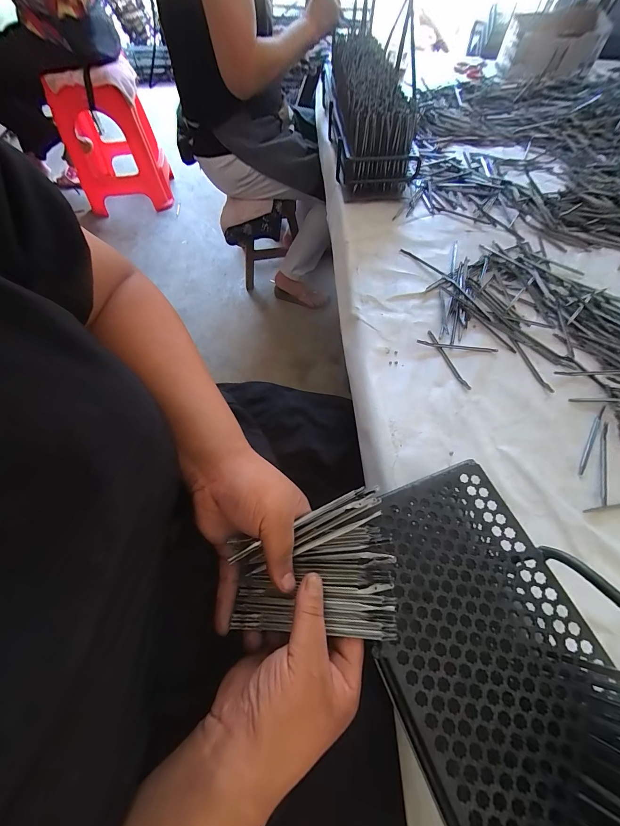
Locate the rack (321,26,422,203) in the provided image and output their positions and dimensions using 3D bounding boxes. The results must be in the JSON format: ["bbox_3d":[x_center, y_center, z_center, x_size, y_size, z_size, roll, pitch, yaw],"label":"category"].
[{"bbox_3d":[0.129,-0.692,0.753,0.152,0.166,0.483,-4,60,-1],"label":"rack"}]

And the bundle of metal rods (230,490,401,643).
[{"bbox_3d":[0.000,0.114,0.246,0.119,0.015,0.098,-6,70,13],"label":"bundle of metal rods"}]

